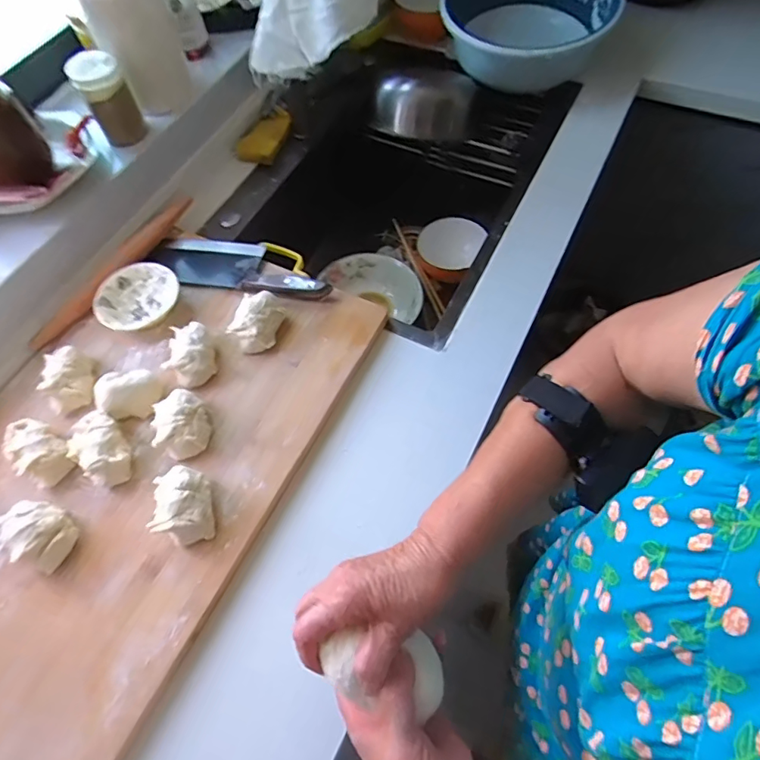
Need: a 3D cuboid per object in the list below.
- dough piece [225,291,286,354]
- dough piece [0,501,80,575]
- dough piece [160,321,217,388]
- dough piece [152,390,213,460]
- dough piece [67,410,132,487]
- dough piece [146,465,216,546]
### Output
[{"bbox_3d":[-0.158,-0.077,0.652,0.054,0.043,0.079,15,64,12],"label":"dough piece"},{"bbox_3d":[-0.371,0.163,0.533,0.070,0.044,0.058,22,66,15],"label":"dough piece"},{"bbox_3d":[-0.240,-0.033,0.632,0.051,0.040,0.074,-9,62,-1],"label":"dough piece"},{"bbox_3d":[-0.235,0.053,0.588,0.057,0.047,0.075,-16,62,-4],"label":"dough piece"},{"bbox_3d":[-0.324,0.080,0.578,0.078,0.043,0.057,38,71,21],"label":"dough piece"},{"bbox_3d":[-0.213,0.136,0.541,0.054,0.053,0.075,-9,62,-1],"label":"dough piece"}]

